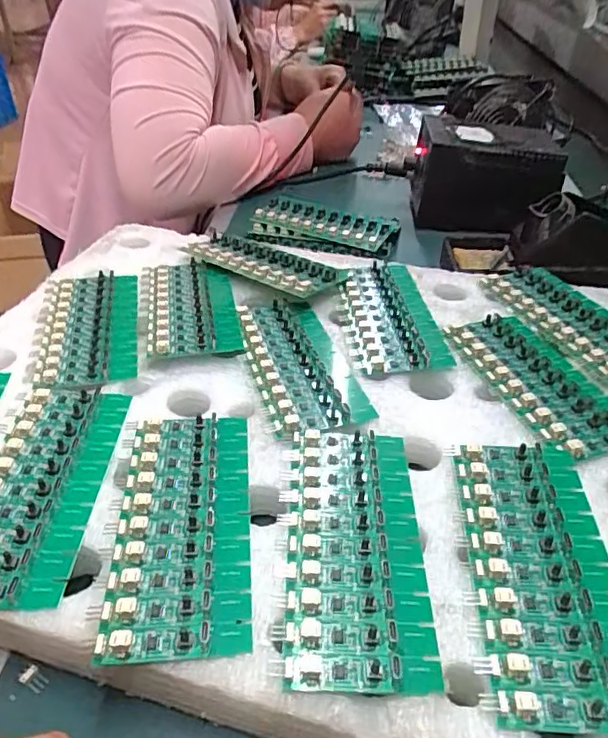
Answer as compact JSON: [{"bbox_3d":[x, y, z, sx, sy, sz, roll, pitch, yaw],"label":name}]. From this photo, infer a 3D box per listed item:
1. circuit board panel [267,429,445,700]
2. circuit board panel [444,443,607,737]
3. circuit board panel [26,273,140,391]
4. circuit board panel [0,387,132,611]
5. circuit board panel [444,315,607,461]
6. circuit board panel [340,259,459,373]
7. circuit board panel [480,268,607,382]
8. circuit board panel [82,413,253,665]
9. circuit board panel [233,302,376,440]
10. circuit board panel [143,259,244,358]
[{"bbox_3d":[0.022,0.079,0.276,0.066,0.009,0.136,1,38,1],"label":"circuit board panel"},{"bbox_3d":[0.106,0.087,0.264,0.065,0.012,0.138,3,38,4],"label":"circuit board panel"},{"bbox_3d":[-0.153,-0.031,0.413,0.066,0.010,0.135,-8,38,-10],"label":"circuit board panel"},{"bbox_3d":[-0.135,0.056,0.300,0.060,0.008,0.137,0,38,0],"label":"circuit board panel"},{"bbox_3d":[0.149,0.004,0.369,0.060,0.008,0.132,-11,39,-14],"label":"circuit board panel"},{"bbox_3d":[0.061,-0.044,0.429,0.065,0.004,0.131,-3,38,-4],"label":"circuit board panel"},{"bbox_3d":[0.190,-0.040,0.423,0.064,0.004,0.133,-16,40,-19],"label":"circuit board panel"},{"bbox_3d":[-0.061,0.071,0.283,0.067,0.010,0.136,-3,38,-4],"label":"circuit board panel"},{"bbox_3d":[-0.004,-0.009,0.383,0.061,0.007,0.135,-11,39,-13],"label":"circuit board panel"},{"bbox_3d":[-0.085,-0.048,0.431,0.061,0.008,0.130,-5,35,-13],"label":"circuit board panel"}]

